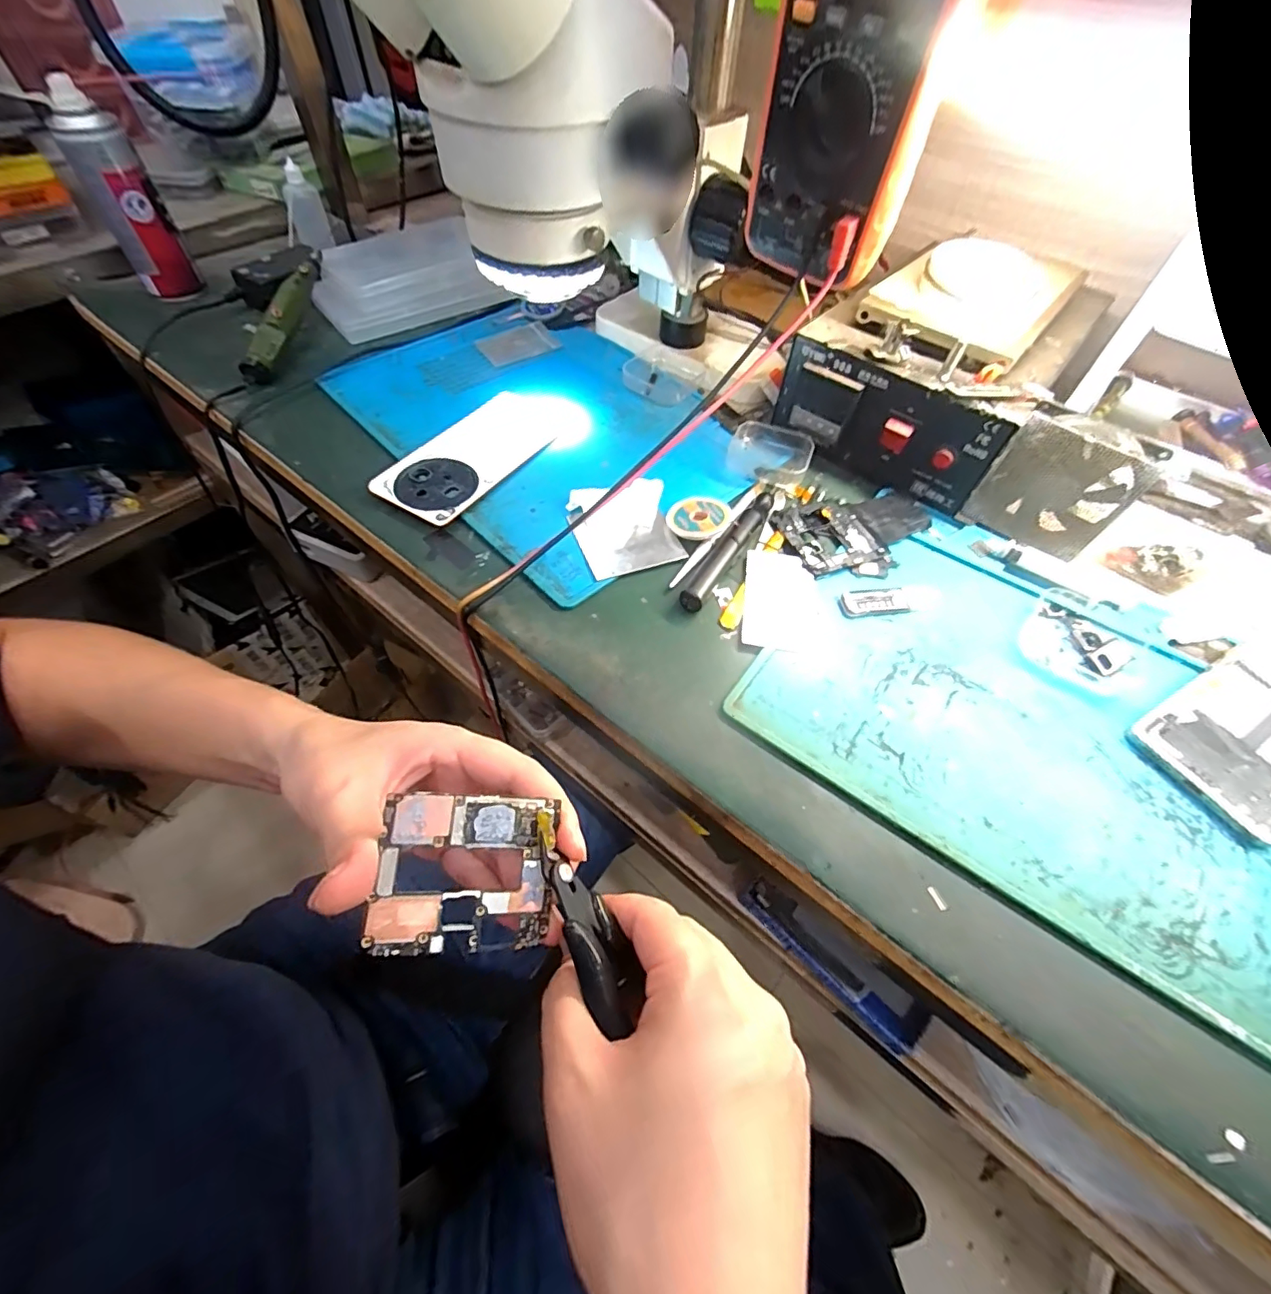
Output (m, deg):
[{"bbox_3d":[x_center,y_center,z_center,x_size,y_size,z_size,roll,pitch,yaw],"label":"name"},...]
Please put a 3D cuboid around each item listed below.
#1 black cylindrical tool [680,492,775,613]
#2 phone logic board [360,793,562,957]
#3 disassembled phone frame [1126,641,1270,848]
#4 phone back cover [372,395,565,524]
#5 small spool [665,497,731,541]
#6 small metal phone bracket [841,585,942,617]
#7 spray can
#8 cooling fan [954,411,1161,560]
[{"bbox_3d":[0.068,-0.070,0.373,0.014,0.012,0.125,29,60,16],"label":"black cylindrical tool"},{"bbox_3d":[-0.063,0.087,0.203,0.065,0.008,0.057,10,83,-21],"label":"phone logic board"},{"bbox_3d":[0.355,0.047,0.305,0.137,0.010,0.074,-25,60,-18],"label":"disassembled phone frame"},{"bbox_3d":[-0.126,-0.152,0.422,0.077,0.011,0.152,31,60,17],"label":"phone back cover"},{"bbox_3d":[0.045,-0.092,0.385,0.044,0.012,0.044,1,56,-1],"label":"small spool"},{"bbox_3d":[0.171,-0.032,0.356,0.068,0.004,0.020,-6,56,-6],"label":"small metal phone bracket"},{"bbox_3d":[-0.471,-0.410,0.498,0.045,0.145,0.048,1,56,-1],"label":"spray can"},{"bbox_3d":[0.281,-0.105,0.361,0.083,0.086,0.025,33,61,19],"label":"cooling fan"}]

